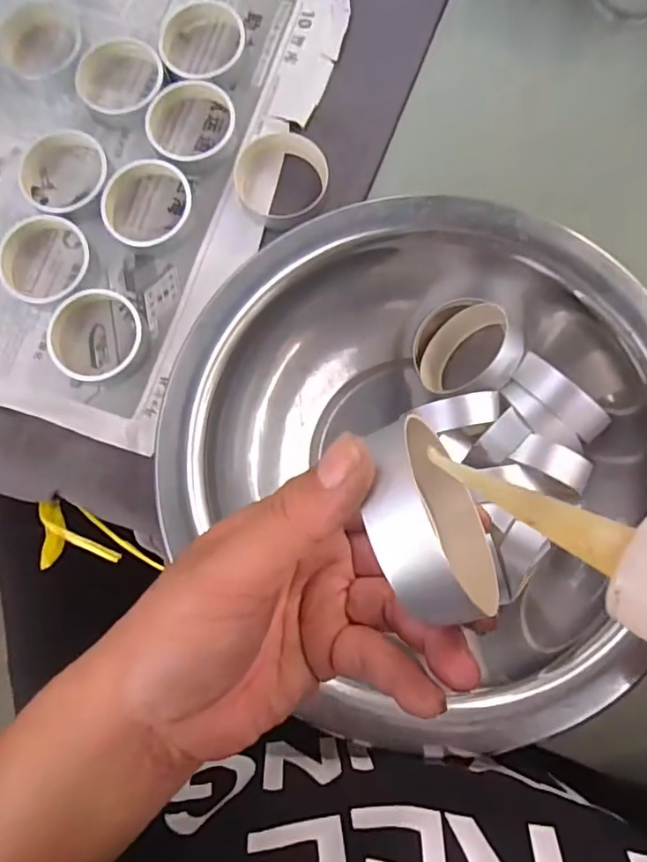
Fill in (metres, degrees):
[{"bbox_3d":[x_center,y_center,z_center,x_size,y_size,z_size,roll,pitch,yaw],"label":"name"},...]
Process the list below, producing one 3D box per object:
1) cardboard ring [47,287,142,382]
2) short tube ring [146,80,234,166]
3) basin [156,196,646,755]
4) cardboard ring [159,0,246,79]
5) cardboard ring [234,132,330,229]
[{"bbox_3d":[-0.161,-0.067,0.378,0.061,0.019,0.064,0,84,1],"label":"cardboard ring"},{"bbox_3d":[-0.096,-0.225,0.394,0.061,0.019,0.060,0,84,1],"label":"short tube ring"},{"bbox_3d":[0.065,0.009,0.336,0.298,0.072,0.290,0,84,1],"label":"basin"},{"bbox_3d":[-0.093,-0.290,0.403,0.058,0.017,0.065,32,85,4],"label":"cardboard ring"},{"bbox_3d":[-0.030,-0.183,0.391,0.066,0.014,0.068,0,84,1],"label":"cardboard ring"}]

